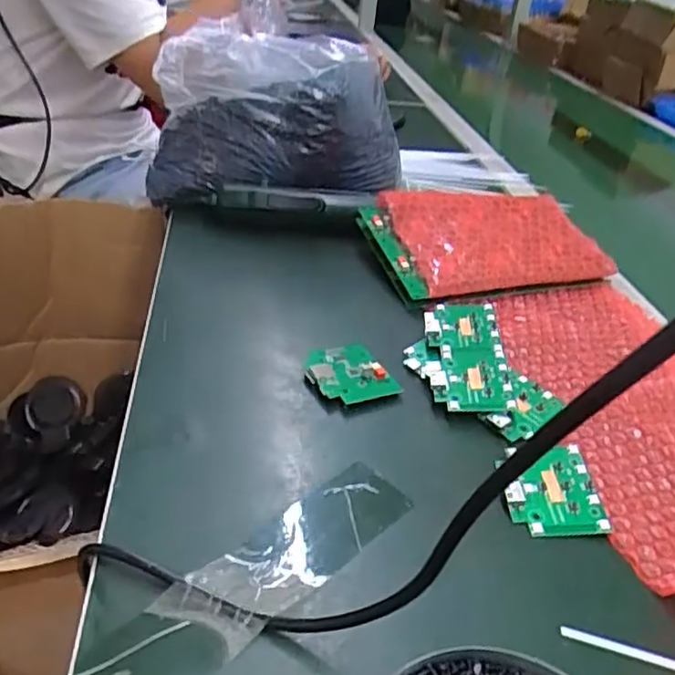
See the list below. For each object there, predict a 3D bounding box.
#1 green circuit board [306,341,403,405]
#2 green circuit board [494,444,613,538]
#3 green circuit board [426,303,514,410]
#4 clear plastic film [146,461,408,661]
[{"bbox_3d":[0.005,0.023,0.451,0.053,0.011,0.061,-11,37,-24],"label":"green circuit board"},{"bbox_3d":[0.120,0.084,0.368,0.054,0.010,0.057,3,34,-4],"label":"green circuit board"},{"bbox_3d":[0.092,0.011,0.466,0.053,0.008,0.112,3,40,3],"label":"green circuit board"},{"bbox_3d":[-0.019,0.103,0.325,0.043,0.007,0.136,32,41,33],"label":"clear plastic film"}]

